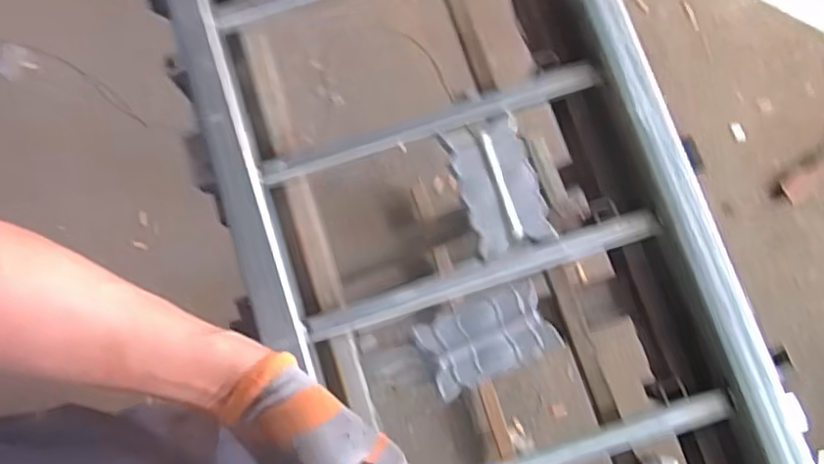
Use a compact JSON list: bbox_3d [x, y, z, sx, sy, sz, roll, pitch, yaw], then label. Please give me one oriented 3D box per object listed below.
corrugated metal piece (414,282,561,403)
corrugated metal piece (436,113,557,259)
[{"bbox_3d":[0.076,0.106,0.653,0.129,0.016,0.072,-24,80,-4],"label":"corrugated metal piece"},{"bbox_3d":[0.087,-0.048,0.660,0.075,0.013,0.136,-17,79,-2],"label":"corrugated metal piece"}]

